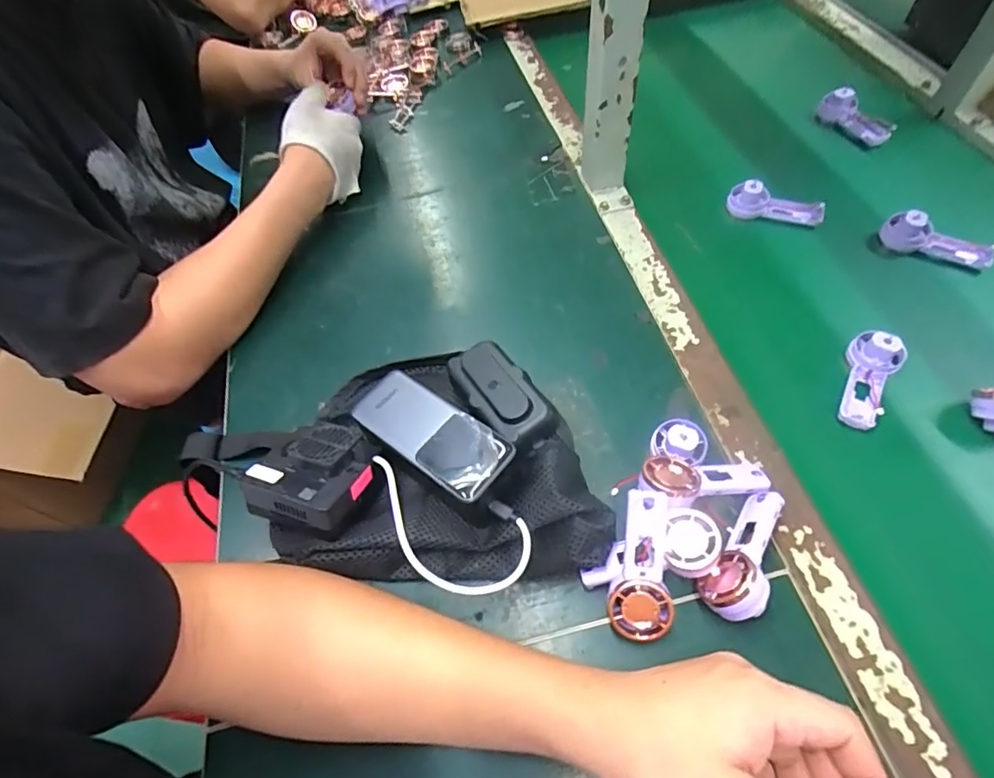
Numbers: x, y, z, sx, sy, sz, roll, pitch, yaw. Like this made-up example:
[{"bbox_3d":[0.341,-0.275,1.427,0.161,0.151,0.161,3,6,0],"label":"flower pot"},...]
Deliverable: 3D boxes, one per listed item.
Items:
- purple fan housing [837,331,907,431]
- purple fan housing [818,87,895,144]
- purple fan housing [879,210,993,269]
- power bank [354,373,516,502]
[{"bbox_3d":[0.302,-0.009,0.418,0.040,0.028,0.083,31,65,22],"label":"purple fan housing"},{"bbox_3d":[0.431,-0.330,0.613,0.029,0.034,0.096,-26,59,-11],"label":"purple fan housing"},{"bbox_3d":[0.430,-0.148,0.499,0.093,0.037,0.024,22,31,18],"label":"purple fan housing"},{"bbox_3d":[-0.049,0.029,0.371,0.124,0.019,0.050,33,66,23],"label":"power bank"}]

